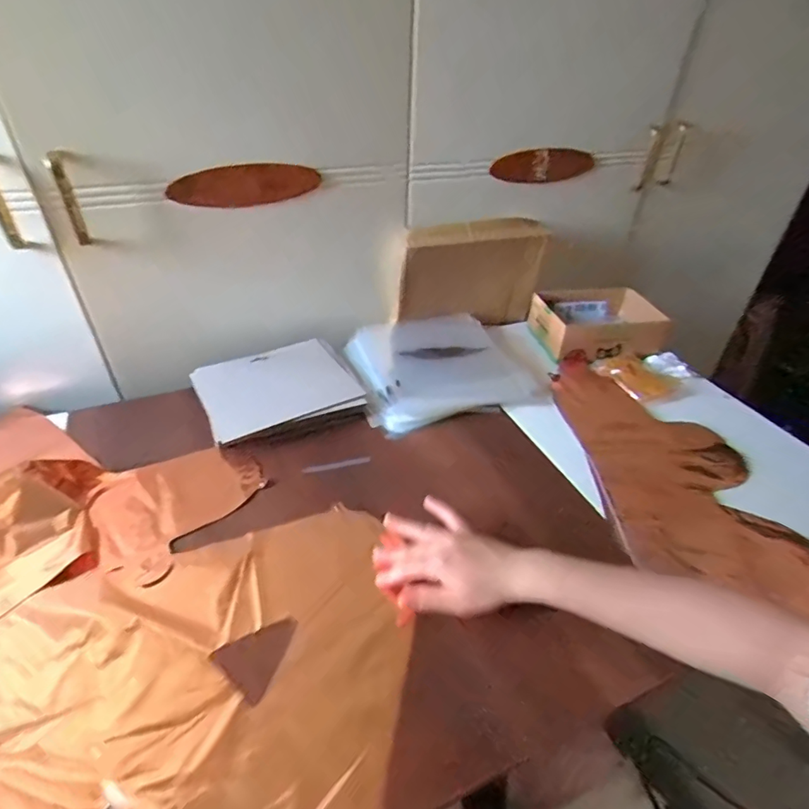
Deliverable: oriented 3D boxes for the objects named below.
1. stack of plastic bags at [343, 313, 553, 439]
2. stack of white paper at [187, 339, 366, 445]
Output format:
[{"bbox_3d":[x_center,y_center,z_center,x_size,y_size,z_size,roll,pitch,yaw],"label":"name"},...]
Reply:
[{"bbox_3d":[0.072,-0.065,0.750,0.289,0.028,0.229,-10,40,-16],"label":"stack of plastic bags"},{"bbox_3d":[-0.168,-0.021,0.681,0.208,0.025,0.179,-18,43,-25],"label":"stack of white paper"}]

